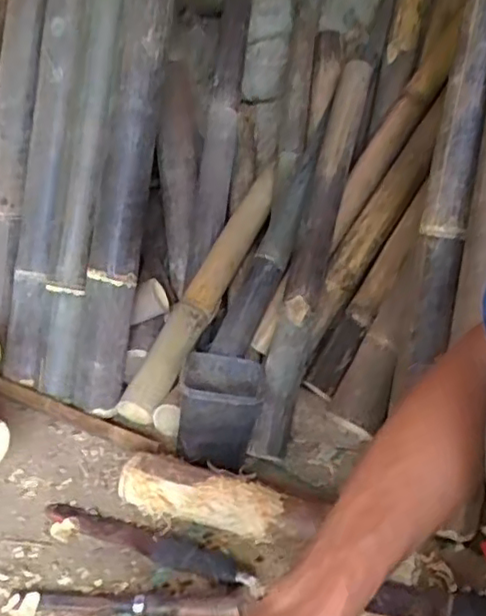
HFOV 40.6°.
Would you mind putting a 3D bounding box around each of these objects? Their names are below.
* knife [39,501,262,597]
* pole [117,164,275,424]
[{"bbox_3d":[-0.108,0.269,0.760,0.277,0.017,0.046,12,25,21],"label":"knife"},{"bbox_3d":[-0.050,-0.047,1.111,0.054,0.054,0.547,14,56,23],"label":"pole"}]

